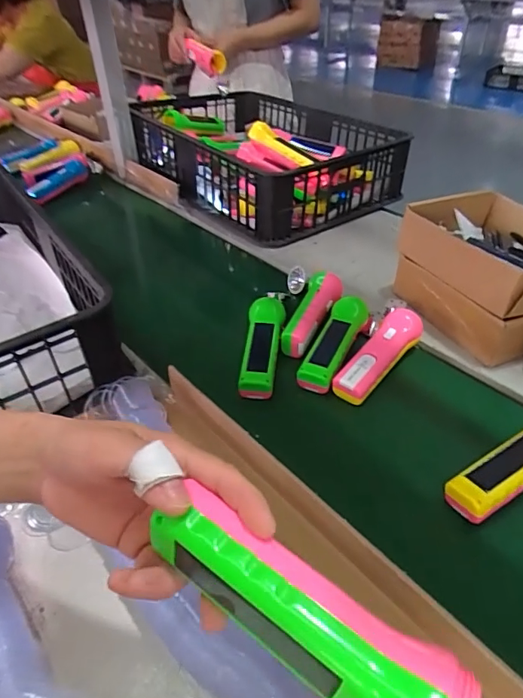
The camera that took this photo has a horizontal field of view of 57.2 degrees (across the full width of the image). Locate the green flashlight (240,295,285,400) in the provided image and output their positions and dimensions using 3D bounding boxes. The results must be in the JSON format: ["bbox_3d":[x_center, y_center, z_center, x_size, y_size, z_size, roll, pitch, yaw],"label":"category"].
[{"bbox_3d":[0.000,-0.009,0.637,0.046,0.037,0.165,5,43,6],"label":"green flashlight"}]

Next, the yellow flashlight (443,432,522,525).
[{"bbox_3d":[0.257,0.120,0.485,0.186,0.040,0.054,-25,45,-23],"label":"yellow flashlight"}]

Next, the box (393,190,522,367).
[{"bbox_3d":[0.336,-0.112,0.675,0.208,0.141,0.222,-18,45,-18],"label":"box"}]

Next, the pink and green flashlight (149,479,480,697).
[{"bbox_3d":[0.015,0.121,0.215,0.147,0.039,0.041,29,48,22],"label":"pink and green flashlight"}]

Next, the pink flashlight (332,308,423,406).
[{"bbox_3d":[0.159,0.007,0.621,0.055,0.043,0.171,24,48,28],"label":"pink flashlight"}]

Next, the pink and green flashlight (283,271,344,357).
[{"bbox_3d":[0.076,-0.052,0.683,0.050,0.055,0.149,13,44,15],"label":"pink and green flashlight"}]

